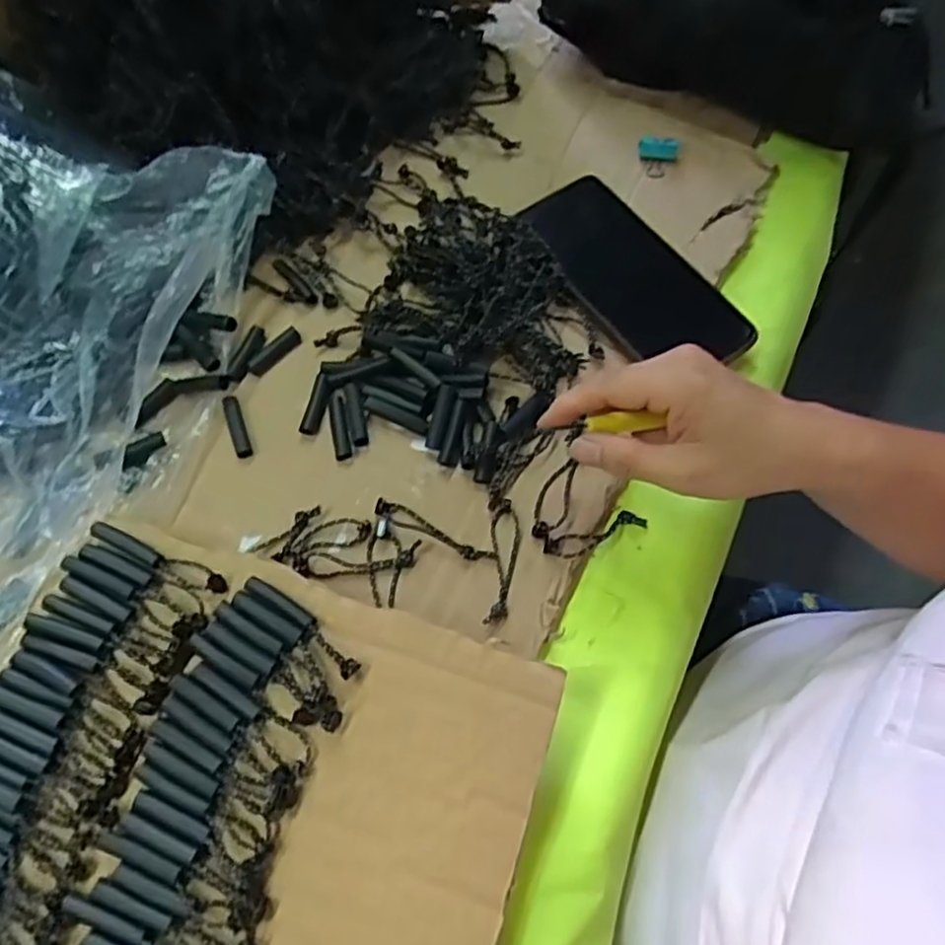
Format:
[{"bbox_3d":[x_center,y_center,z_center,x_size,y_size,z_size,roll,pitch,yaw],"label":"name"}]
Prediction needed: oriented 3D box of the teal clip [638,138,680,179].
[{"bbox_3d":[0.129,-0.222,0.483,0.027,0.011,0.031,11,66,4],"label":"teal clip"}]

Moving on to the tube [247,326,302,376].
[{"bbox_3d":[-0.118,-0.073,0.413,0.010,0.008,0.037,40,71,15],"label":"tube"}]

